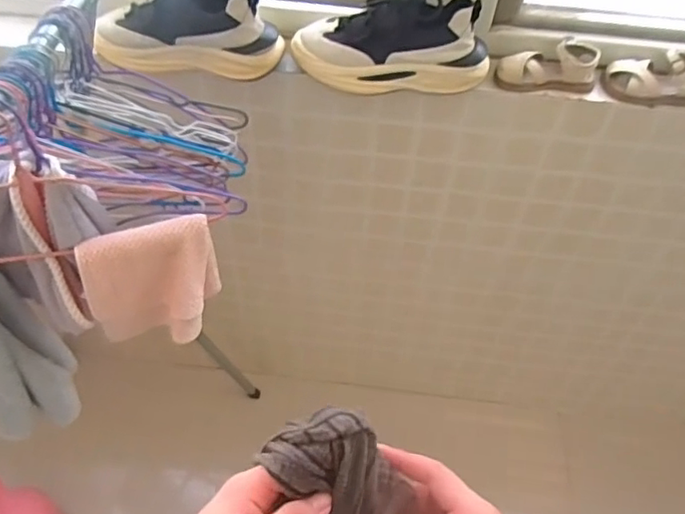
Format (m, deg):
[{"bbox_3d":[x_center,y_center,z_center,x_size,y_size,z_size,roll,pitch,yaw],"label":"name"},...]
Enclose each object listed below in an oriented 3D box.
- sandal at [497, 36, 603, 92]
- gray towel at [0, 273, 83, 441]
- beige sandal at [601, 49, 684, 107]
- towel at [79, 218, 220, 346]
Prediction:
[{"bbox_3d":[0.332,-0.310,0.944,0.159,0.059,0.059,6,53,4],"label":"sandal"},{"bbox_3d":[-0.498,0.146,0.844,0.093,0.380,0.133,-2,53,-2],"label":"gray towel"},{"bbox_3d":[0.505,-0.282,0.929,0.167,0.065,0.066,11,53,7],"label":"beige sandal"},{"bbox_3d":[-0.257,0.043,0.807,0.181,0.185,0.072,-20,56,-16],"label":"towel"}]

